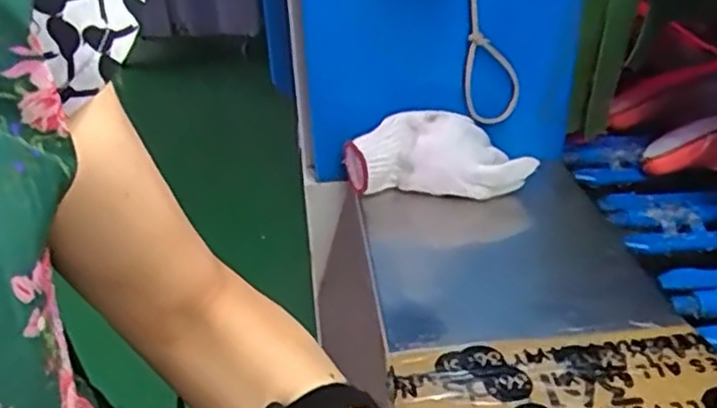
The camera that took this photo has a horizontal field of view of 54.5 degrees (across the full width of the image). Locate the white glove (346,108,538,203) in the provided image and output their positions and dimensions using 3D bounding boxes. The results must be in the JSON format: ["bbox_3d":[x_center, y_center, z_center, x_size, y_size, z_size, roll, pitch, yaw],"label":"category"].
[{"bbox_3d":[0.081,-0.051,0.718,0.186,0.071,0.067,6,32,6],"label":"white glove"}]

